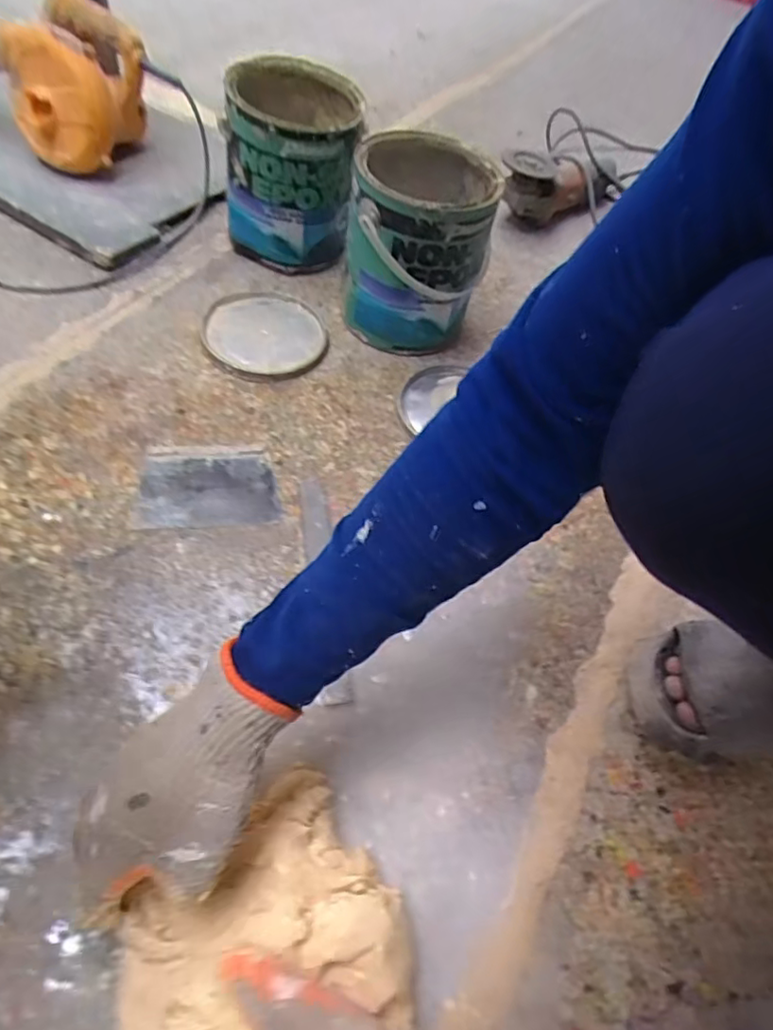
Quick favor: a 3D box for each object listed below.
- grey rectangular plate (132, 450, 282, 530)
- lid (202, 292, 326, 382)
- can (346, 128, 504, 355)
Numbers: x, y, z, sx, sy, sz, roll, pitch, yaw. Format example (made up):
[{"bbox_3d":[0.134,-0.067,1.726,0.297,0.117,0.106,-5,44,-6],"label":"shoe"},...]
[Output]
[{"bbox_3d":[-0.177,-0.027,0.589,0.132,0.004,0.091,-1,56,-11],"label":"grey rectangular plate"},{"bbox_3d":[-0.149,-0.222,0.721,0.143,0.019,0.158,-4,57,-13],"label":"lid"},{"bbox_3d":[0.038,-0.327,0.719,0.160,0.178,0.191,11,55,-1],"label":"can"}]

